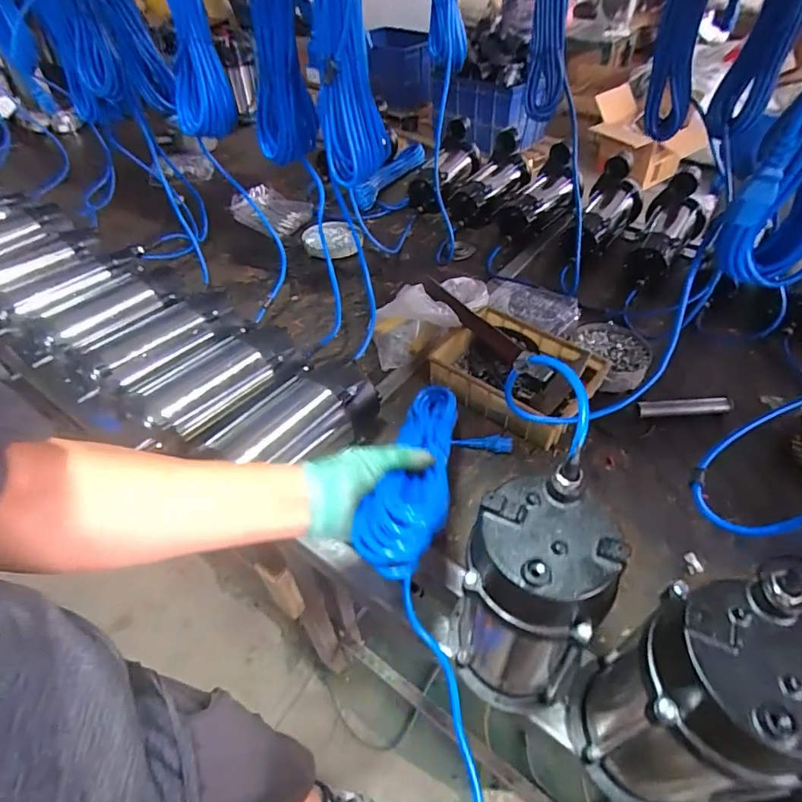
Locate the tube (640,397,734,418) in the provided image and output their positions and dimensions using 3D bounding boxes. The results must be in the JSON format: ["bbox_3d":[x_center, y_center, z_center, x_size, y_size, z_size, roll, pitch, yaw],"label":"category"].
[{"bbox_3d":[0.454,0.011,0.799,0.140,0.025,0.027,0,47,2],"label":"tube"}]

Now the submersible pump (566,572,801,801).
[{"bbox_3d":[0.237,0.253,0.410,0.121,0.265,0.117,-1,47,1],"label":"submersible pump"}]

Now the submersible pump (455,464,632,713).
[{"bbox_3d":[0.118,0.188,0.478,0.119,0.257,0.118,19,51,19],"label":"submersible pump"}]

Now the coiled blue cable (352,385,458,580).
[{"bbox_3d":[0.022,0.056,0.586,0.077,0.062,0.353,5,23,8],"label":"coiled blue cable"}]

